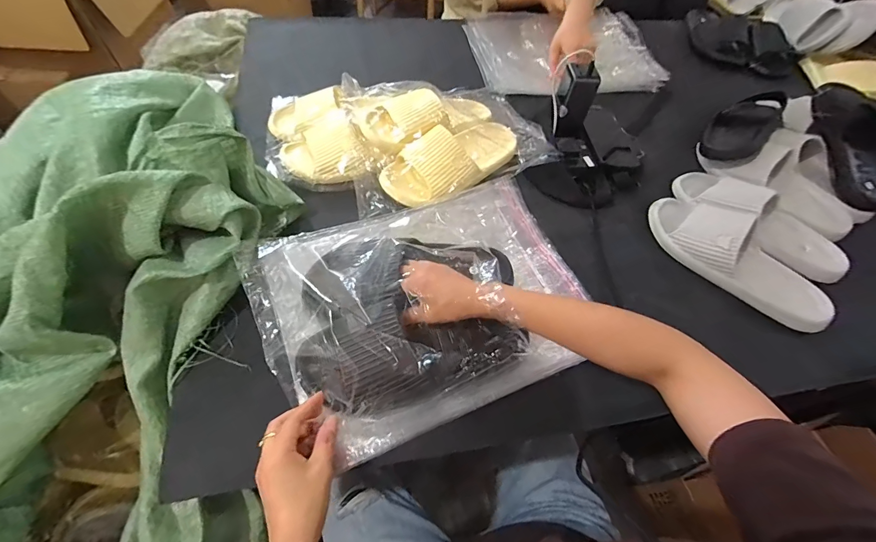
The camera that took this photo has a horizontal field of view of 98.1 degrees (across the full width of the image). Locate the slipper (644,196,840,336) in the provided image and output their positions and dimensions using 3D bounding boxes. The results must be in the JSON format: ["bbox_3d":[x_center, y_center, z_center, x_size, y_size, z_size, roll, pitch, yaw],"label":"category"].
[{"bbox_3d":[0.441,-0.031,0.551,0.108,0.058,0.258,-33,64,-23],"label":"slipper"}]

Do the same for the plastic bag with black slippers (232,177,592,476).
[{"bbox_3d":[-0.009,0.023,0.468,0.422,0.102,0.293,-19,60,-15],"label":"plastic bag with black slippers"}]

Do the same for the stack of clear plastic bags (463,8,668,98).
[{"bbox_3d":[0.284,-0.525,0.868,0.395,0.035,0.315,-11,58,-11],"label":"stack of clear plastic bags"}]

